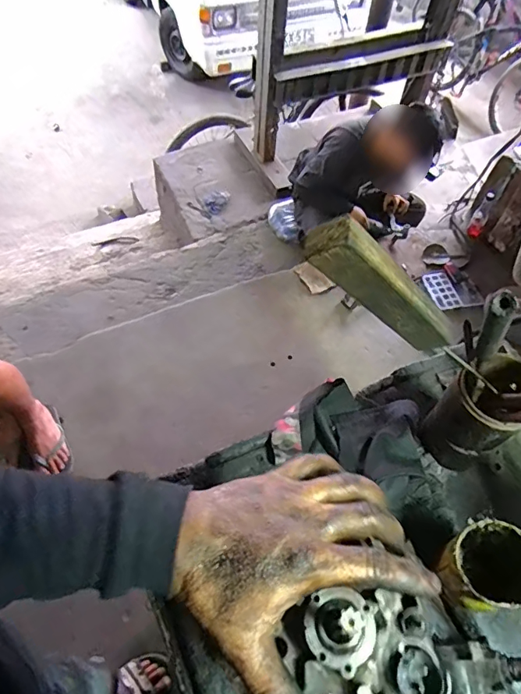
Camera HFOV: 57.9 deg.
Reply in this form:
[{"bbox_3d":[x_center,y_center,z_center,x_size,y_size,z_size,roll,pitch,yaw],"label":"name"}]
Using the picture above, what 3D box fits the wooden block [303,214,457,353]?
[{"bbox_3d":[0.080,-0.030,0.290,0.031,0.149,0.018,-30,52,29],"label":"wooden block"}]

